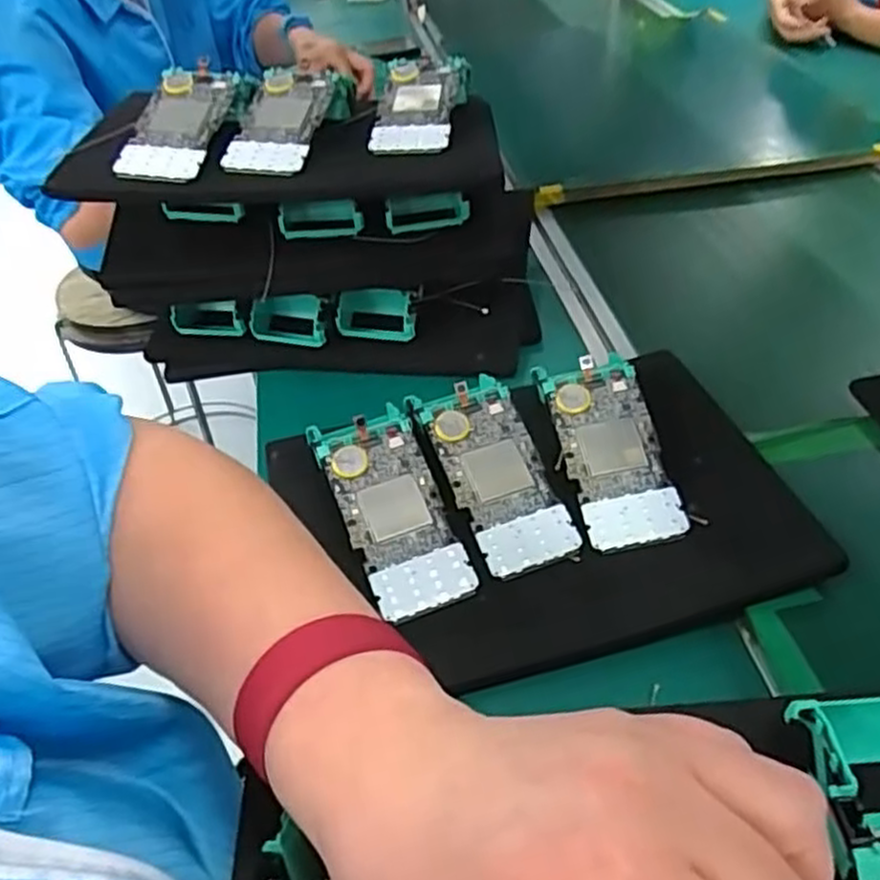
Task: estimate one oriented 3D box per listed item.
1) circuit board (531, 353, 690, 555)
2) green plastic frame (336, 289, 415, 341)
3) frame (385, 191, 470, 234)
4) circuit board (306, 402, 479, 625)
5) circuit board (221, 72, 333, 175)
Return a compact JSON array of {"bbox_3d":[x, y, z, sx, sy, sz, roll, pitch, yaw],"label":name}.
[{"bbox_3d":[0.121,0.005,0.538,0.067,0.010,0.148,-12,63,0],"label":"circuit board"},{"bbox_3d":[-0.056,-0.113,0.674,0.068,0.041,0.029,1,43,7],"label":"green plastic frame"},{"bbox_3d":[-0.013,-0.196,0.649,0.069,0.024,0.032,-12,43,-7],"label":"frame"},{"bbox_3d":[-0.035,0.043,0.520,0.069,0.015,0.158,-18,65,-13],"label":"circuit board"},{"bbox_3d":[-0.132,-0.263,0.628,0.066,0.013,0.127,4,59,10],"label":"circuit board"}]

